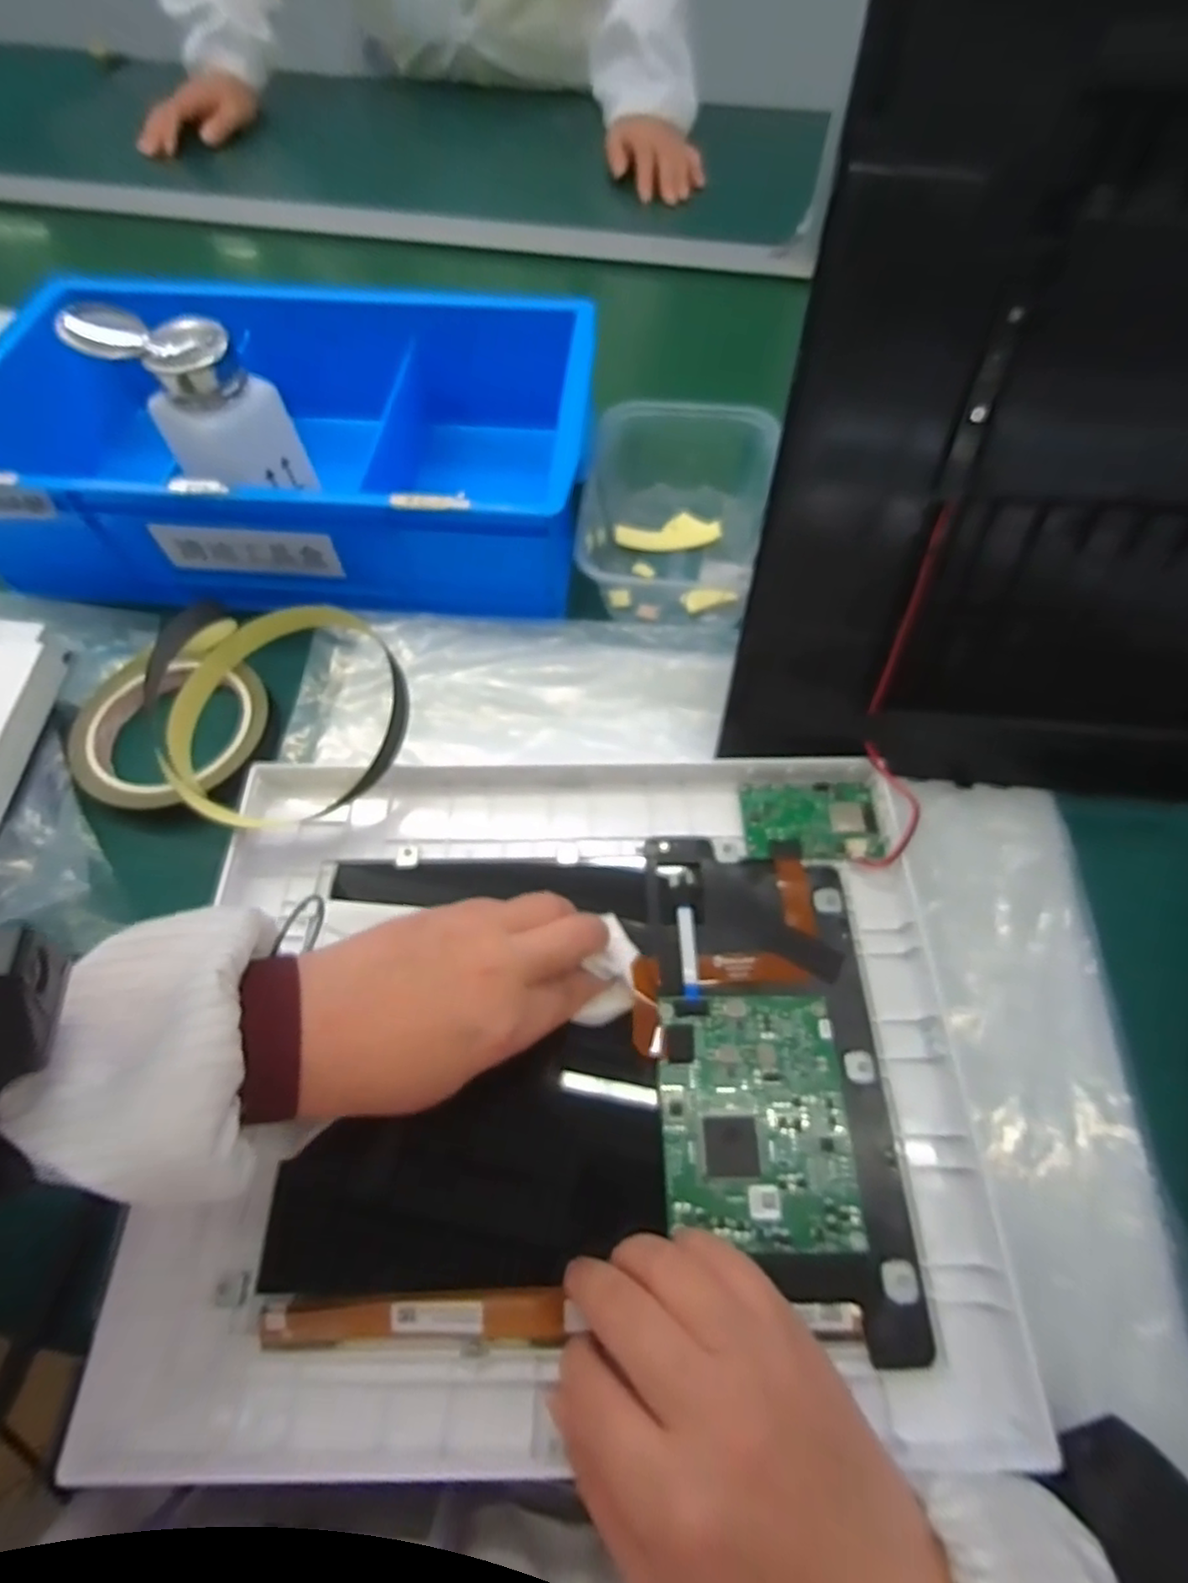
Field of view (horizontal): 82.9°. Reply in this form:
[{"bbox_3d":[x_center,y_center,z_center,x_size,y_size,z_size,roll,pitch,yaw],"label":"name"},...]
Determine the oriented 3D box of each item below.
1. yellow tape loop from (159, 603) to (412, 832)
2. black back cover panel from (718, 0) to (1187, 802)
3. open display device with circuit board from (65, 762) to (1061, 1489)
[{"bbox_3d":[-0.163,-0.046,0.348,0.127,0.033,0.130,0,61,-1],"label":"yellow tape loop"},{"bbox_3d":[0.195,-0.122,0.245,0.250,0.291,0.018,3,39,0],"label":"black back cover panel"},{"bbox_3d":[-0.008,0.104,0.277,0.310,0.019,0.256,-1,61,-1],"label":"open display device with circuit board"}]

